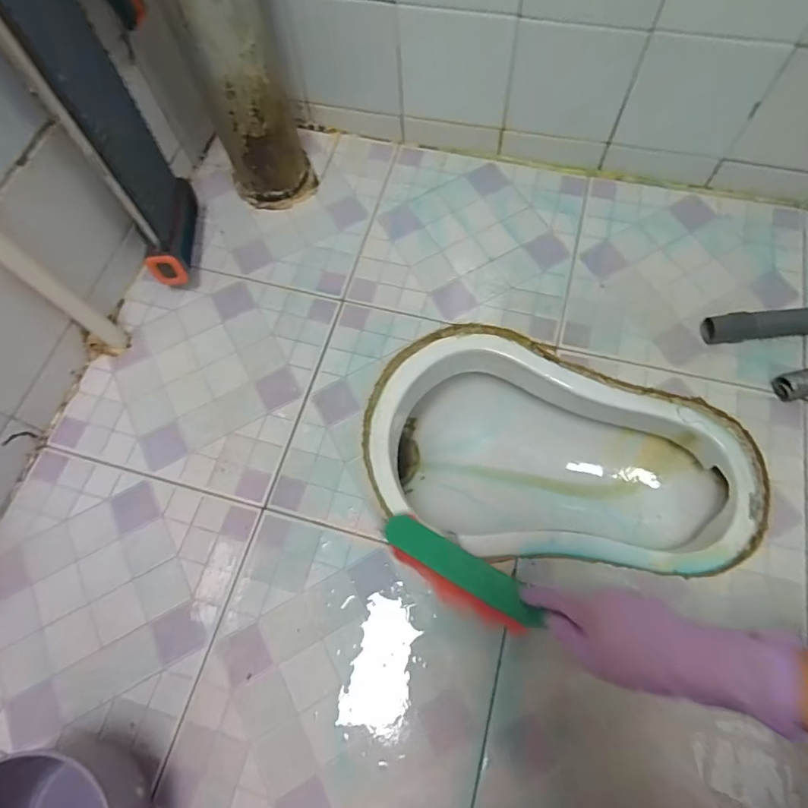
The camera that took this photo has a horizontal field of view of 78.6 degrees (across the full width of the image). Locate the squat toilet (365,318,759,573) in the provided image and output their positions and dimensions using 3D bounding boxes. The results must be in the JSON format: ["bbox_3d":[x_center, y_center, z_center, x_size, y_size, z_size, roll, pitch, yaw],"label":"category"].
[{"bbox_3d":[0.187,0.102,0.698,0.475,0.213,0.289,18,70,11],"label":"squat toilet"}]

